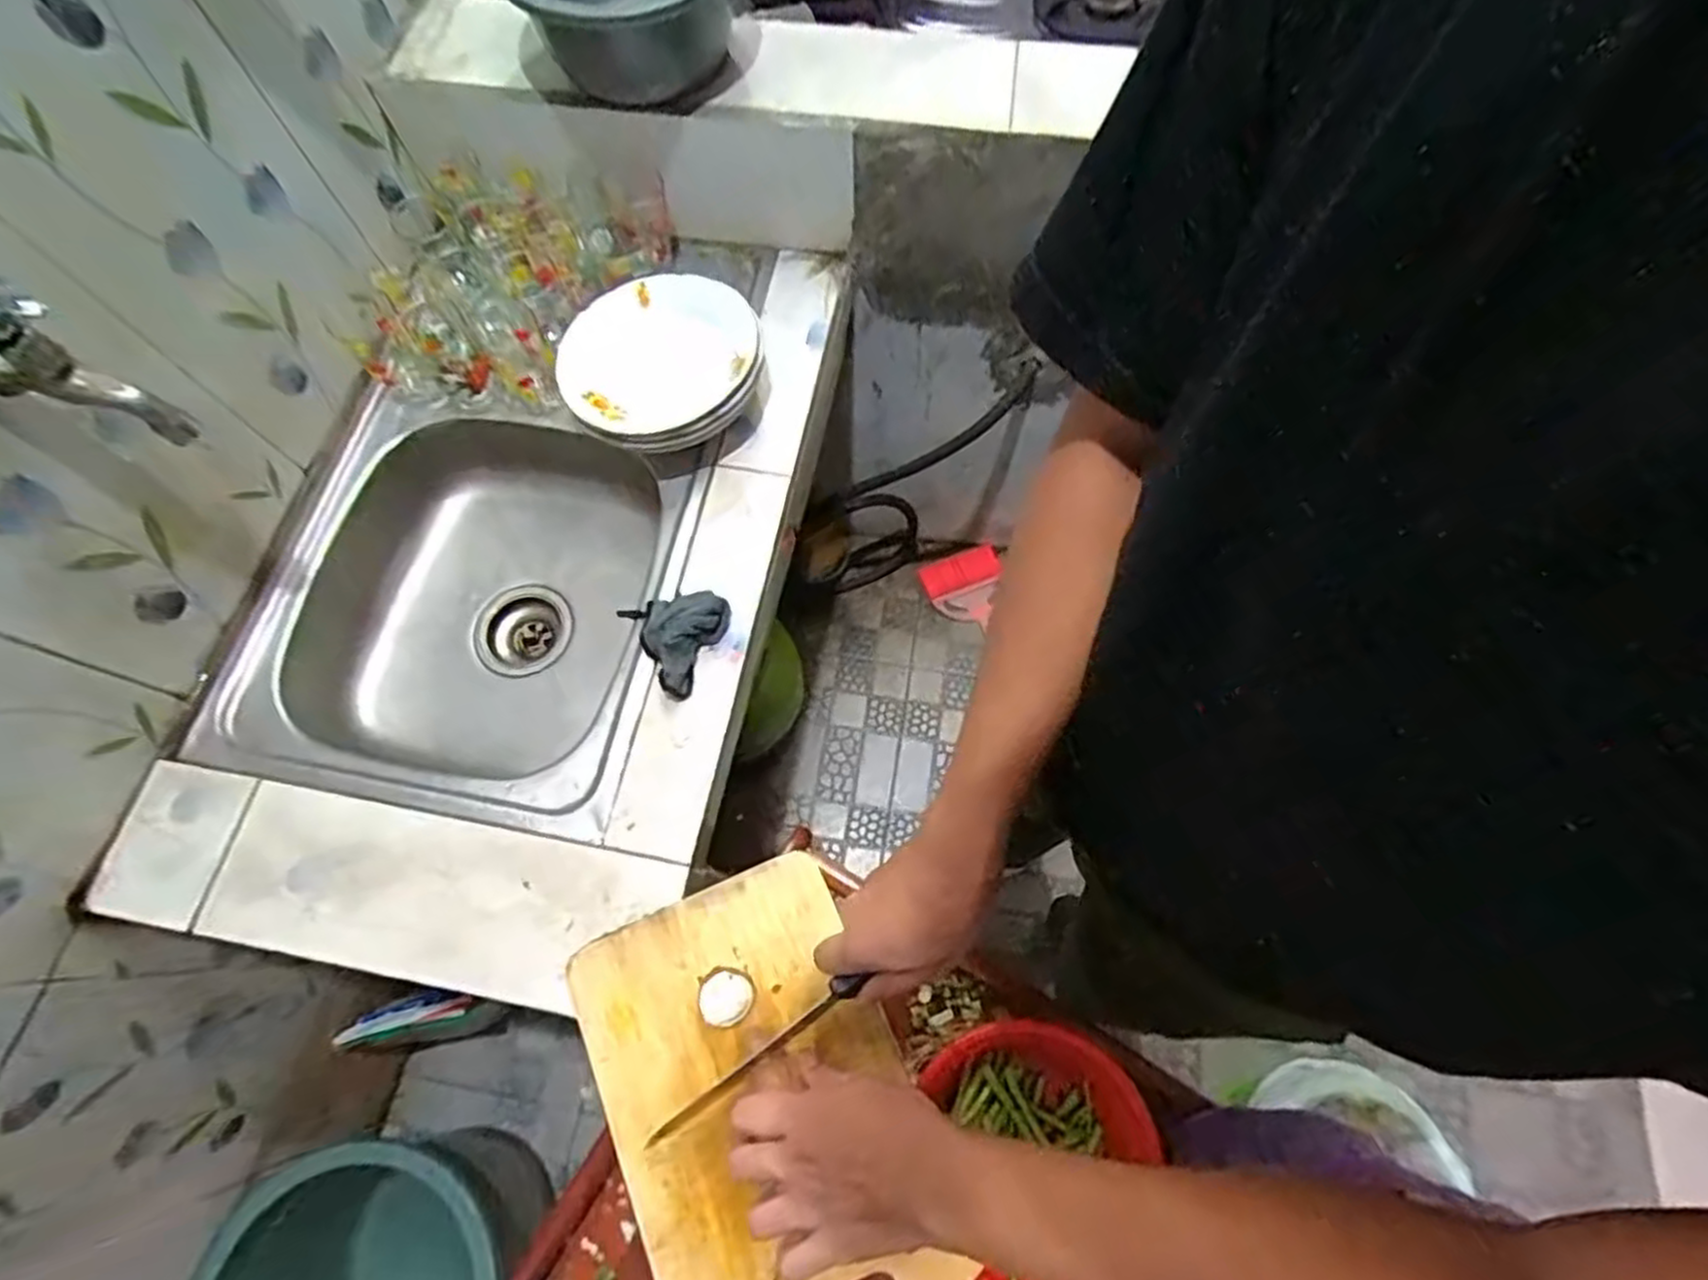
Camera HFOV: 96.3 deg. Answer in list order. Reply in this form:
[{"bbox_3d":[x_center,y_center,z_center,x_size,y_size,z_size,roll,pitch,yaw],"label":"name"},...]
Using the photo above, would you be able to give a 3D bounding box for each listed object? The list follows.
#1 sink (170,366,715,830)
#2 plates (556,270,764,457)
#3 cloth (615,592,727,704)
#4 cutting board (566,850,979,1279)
[{"bbox_3d":[-0.379,-0.034,0.804,0.397,0.158,0.421,10,69,4],"label":"sink"},{"bbox_3d":[-0.190,-0.278,0.778,0.203,0.060,0.189,0,69,0],"label":"plates"},{"bbox_3d":[-0.156,-0.010,0.707,0.085,0.042,0.105,-28,71,-10],"label":"cloth"},{"bbox_3d":[-0.056,0.302,0.476,0.179,0.025,0.292,-22,70,-8],"label":"cutting board"}]

